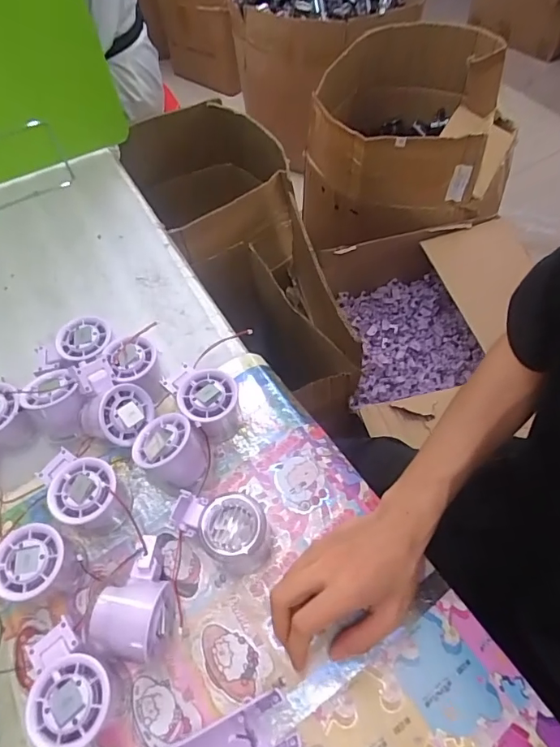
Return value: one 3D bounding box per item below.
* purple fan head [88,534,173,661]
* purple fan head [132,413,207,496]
[{"bbox_3d":[-0.117,0.183,0.384,0.061,0.057,0.084,7,60,9],"label":"purple fan head"},{"bbox_3d":[-0.099,0.080,0.448,0.058,0.065,0.058,-31,43,-7],"label":"purple fan head"}]

